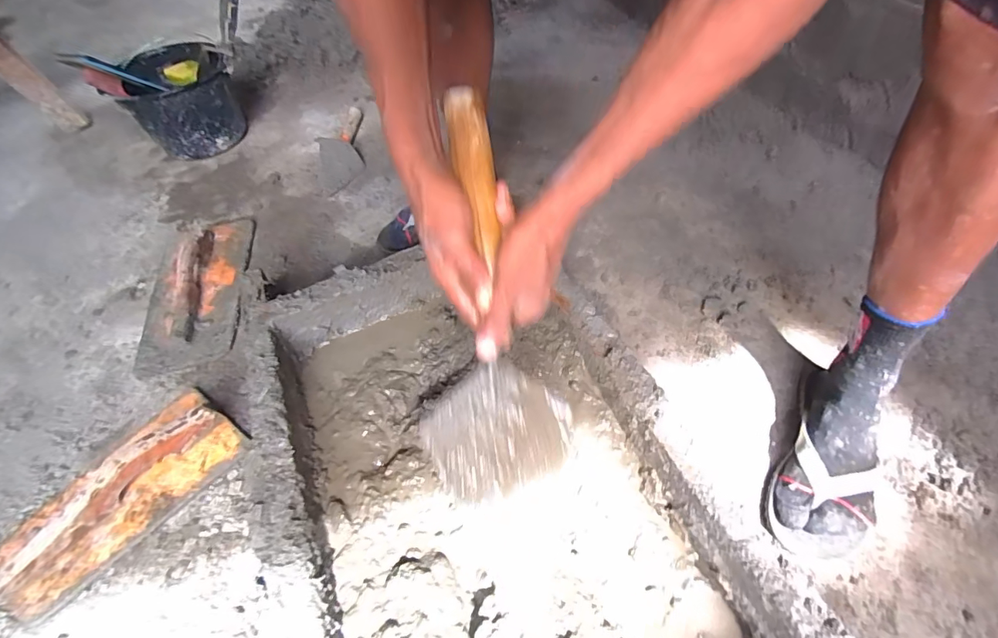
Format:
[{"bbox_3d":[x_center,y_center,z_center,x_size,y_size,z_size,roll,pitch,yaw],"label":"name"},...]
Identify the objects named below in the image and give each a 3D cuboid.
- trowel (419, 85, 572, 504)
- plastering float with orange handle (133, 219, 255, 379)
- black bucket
[{"bbox_3d":[-0.002,-0.009,0.404,0.139,0.363,0.070,-6,8,-25],"label":"trowel"},{"bbox_3d":[-0.534,-0.068,0.806,0.175,0.055,0.354,-17,53,-7],"label":"plastering float with orange handle"},{"bbox_3d":[-0.724,-0.495,1.053,0.201,0.208,0.223,-37,57,-21],"label":"black bucket"}]

